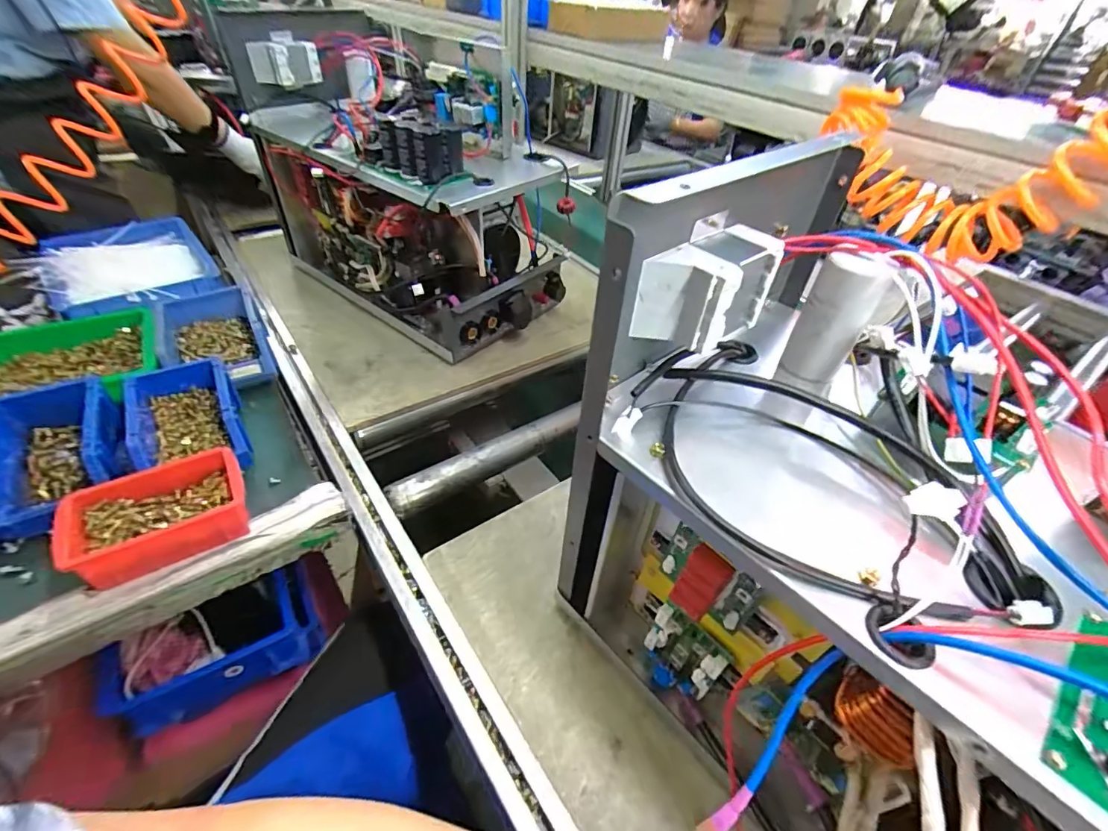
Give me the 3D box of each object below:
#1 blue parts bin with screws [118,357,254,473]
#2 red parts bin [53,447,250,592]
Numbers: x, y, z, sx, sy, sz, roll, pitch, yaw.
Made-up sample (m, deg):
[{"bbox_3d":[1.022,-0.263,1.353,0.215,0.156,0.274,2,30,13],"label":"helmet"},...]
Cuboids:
[{"bbox_3d":[-0.434,0.007,0.579,0.101,0.069,0.157,-22,49,-26],"label":"blue parts bin with screws"},{"bbox_3d":[-0.397,0.101,0.491,0.152,0.051,0.102,-19,49,-24],"label":"red parts bin"}]

